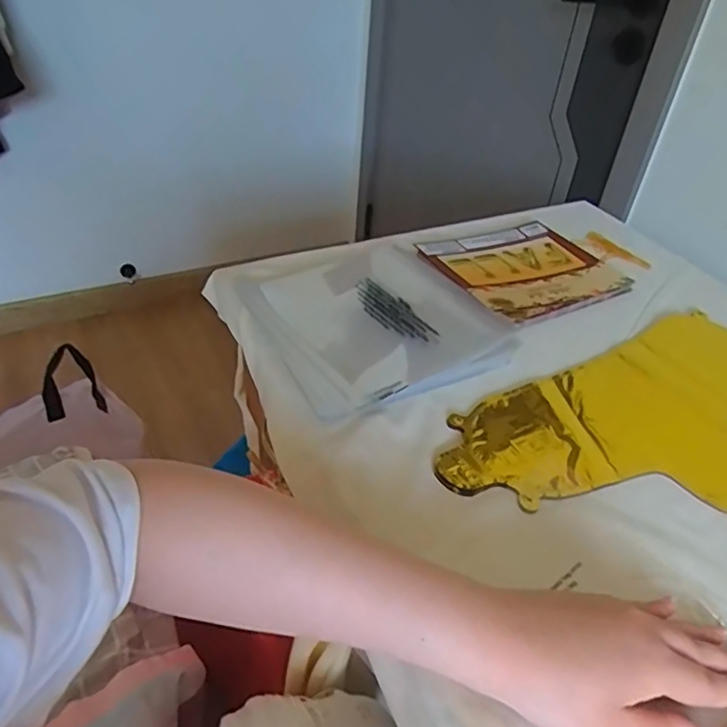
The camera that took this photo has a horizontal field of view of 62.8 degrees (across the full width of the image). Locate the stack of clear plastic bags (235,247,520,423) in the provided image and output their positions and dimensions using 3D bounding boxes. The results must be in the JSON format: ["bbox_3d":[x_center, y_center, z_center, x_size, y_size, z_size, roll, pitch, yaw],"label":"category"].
[{"bbox_3d":[0.012,-0.048,0.595,0.217,0.017,0.220,-16,44,-22],"label":"stack of clear plastic bags"}]

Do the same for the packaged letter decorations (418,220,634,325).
[{"bbox_3d":[0.184,-0.116,0.691,0.196,0.015,0.175,-18,45,-24],"label":"packaged letter decorations"}]

